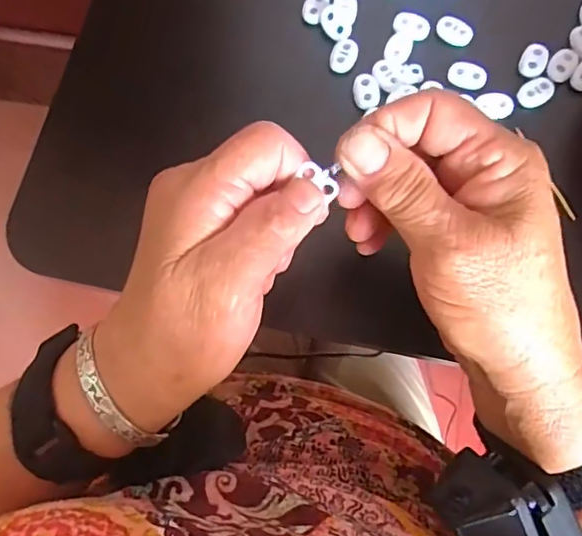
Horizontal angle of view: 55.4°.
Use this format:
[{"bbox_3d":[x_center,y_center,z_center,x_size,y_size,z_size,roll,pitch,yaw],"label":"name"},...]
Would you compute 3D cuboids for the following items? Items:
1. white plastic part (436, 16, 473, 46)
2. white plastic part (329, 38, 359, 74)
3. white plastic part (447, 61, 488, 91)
[{"bbox_3d":[0.102,-0.148,0.344,0.023,0.004,0.016,25,76,6],"label":"white plastic part"},{"bbox_3d":[0.033,-0.130,0.341,0.016,0.004,0.022,16,75,4],"label":"white plastic part"},{"bbox_3d":[0.107,-0.116,0.335,0.023,0.004,0.015,20,75,5],"label":"white plastic part"}]

